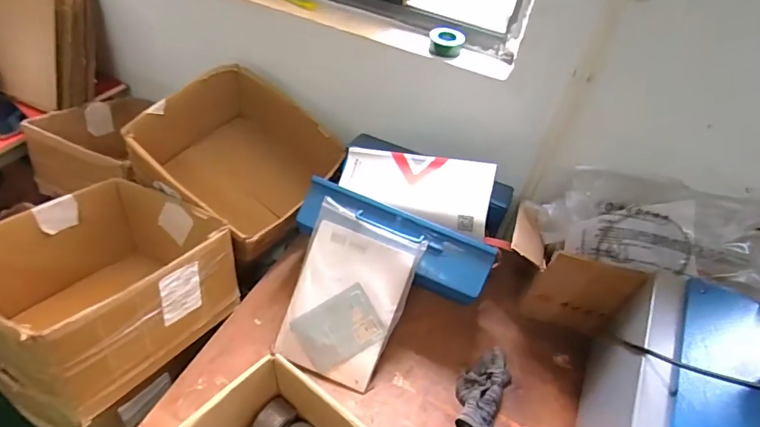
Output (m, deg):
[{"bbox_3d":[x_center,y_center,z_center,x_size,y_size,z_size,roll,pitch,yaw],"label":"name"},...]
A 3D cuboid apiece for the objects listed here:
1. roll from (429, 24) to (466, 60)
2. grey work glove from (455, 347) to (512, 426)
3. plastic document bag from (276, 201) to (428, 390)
[{"bbox_3d":[0.120,-0.311,0.795,0.060,0.034,0.066,3,47,-4],"label":"roll"},{"bbox_3d":[0.173,0.298,0.741,0.079,0.041,0.147,25,50,16],"label":"grey work glove"},{"bbox_3d":[-0.057,0.142,0.750,0.190,0.034,0.284,20,90,8],"label":"plastic document bag"}]

